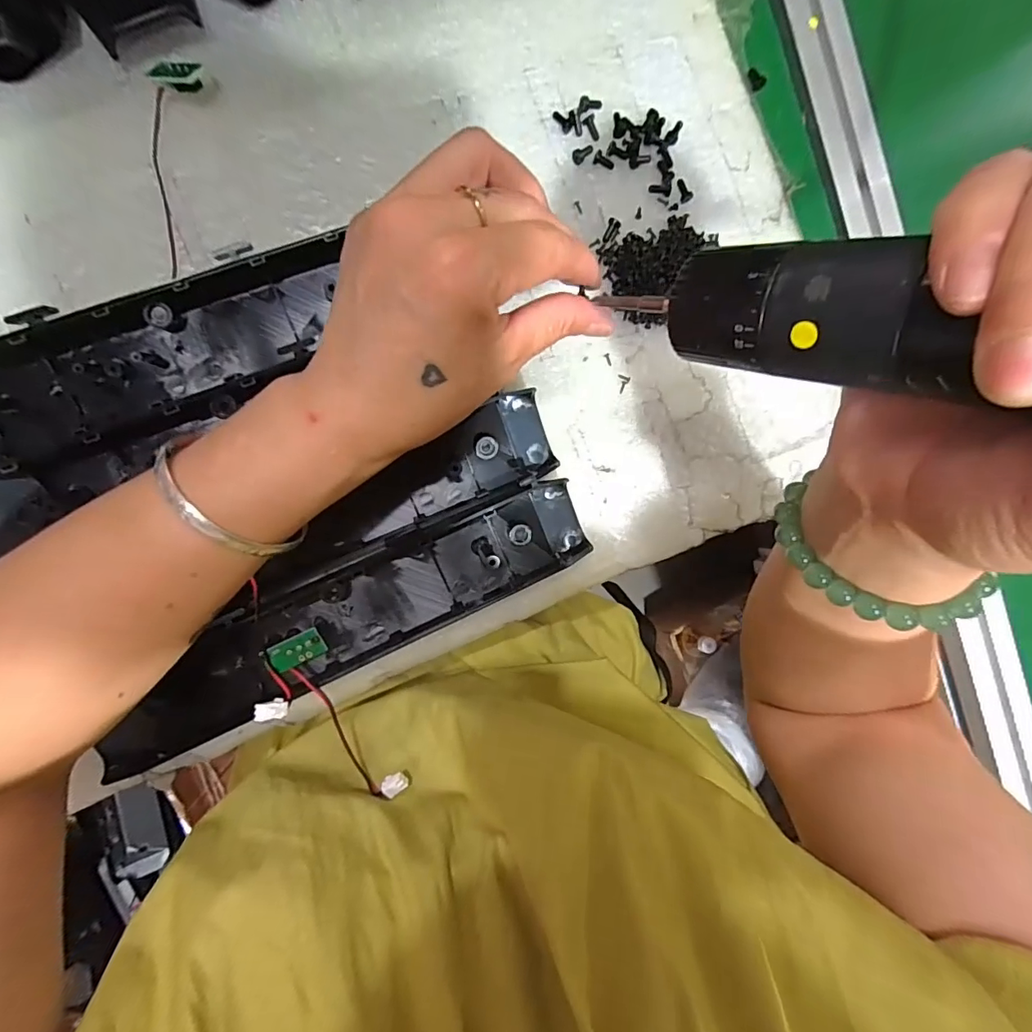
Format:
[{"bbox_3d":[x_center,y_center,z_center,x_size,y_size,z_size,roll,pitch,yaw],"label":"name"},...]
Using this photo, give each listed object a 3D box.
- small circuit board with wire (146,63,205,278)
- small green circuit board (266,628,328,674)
[{"bbox_3d":[-0.172,-0.172,0.245,0.023,0.009,0.100,9,92,-9],"label":"small circuit board with wire"},{"bbox_3d":[-0.113,0.070,0.259,0.028,0.005,0.016,-22,113,-10],"label":"small green circuit board"}]

